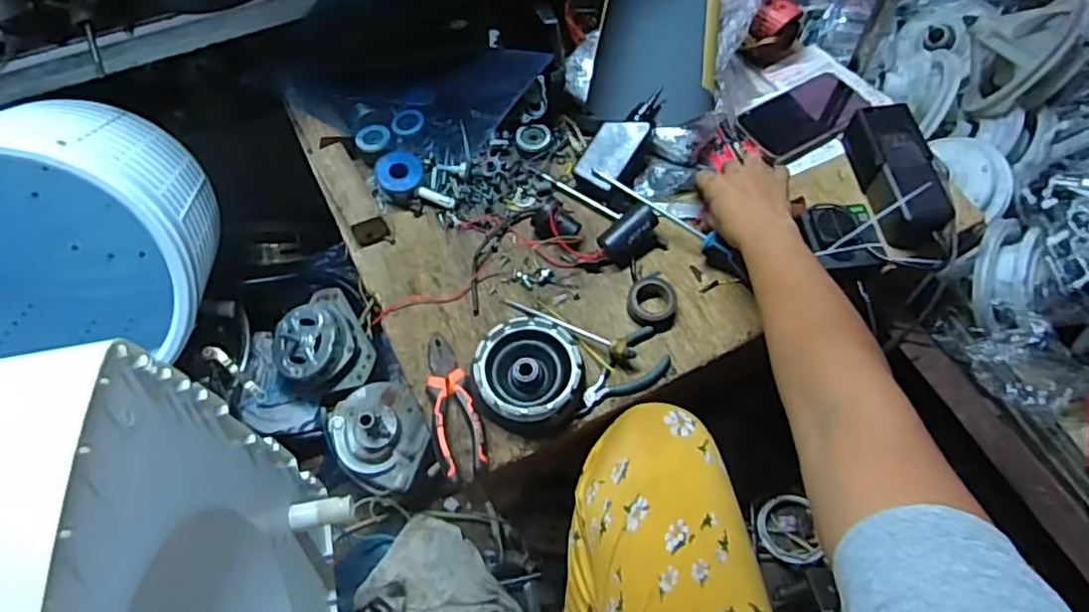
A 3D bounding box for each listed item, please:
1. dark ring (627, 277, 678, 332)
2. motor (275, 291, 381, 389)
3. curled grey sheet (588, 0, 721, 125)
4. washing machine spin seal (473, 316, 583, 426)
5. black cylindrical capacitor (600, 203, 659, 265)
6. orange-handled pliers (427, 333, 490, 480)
[{"bbox_3d":[0.113,-0.003,0.663,0.052,0.022,0.051,-1,62,1],"label":"dark ring"},{"bbox_3d":[-0.337,0.056,0.953,0.131,0.074,0.162,-31,66,-14],"label":"motor"},{"bbox_3d":[0.133,-0.350,0.742,0.147,0.116,0.274,2,86,3],"label":"curled grey sheet"},{"bbox_3d":[-0.015,0.067,0.622,0.100,0.043,0.105,-1,62,1],"label":"washing machine spin seal"},{"bbox_3d":[0.092,-0.079,0.693,0.066,0.038,0.040,-39,68,-17],"label":"black cylindrical capacitor"},{"bbox_3d":[-0.091,0.093,0.618,0.046,0.020,0.146,-16,63,-7],"label":"orange-handled pliers"}]

